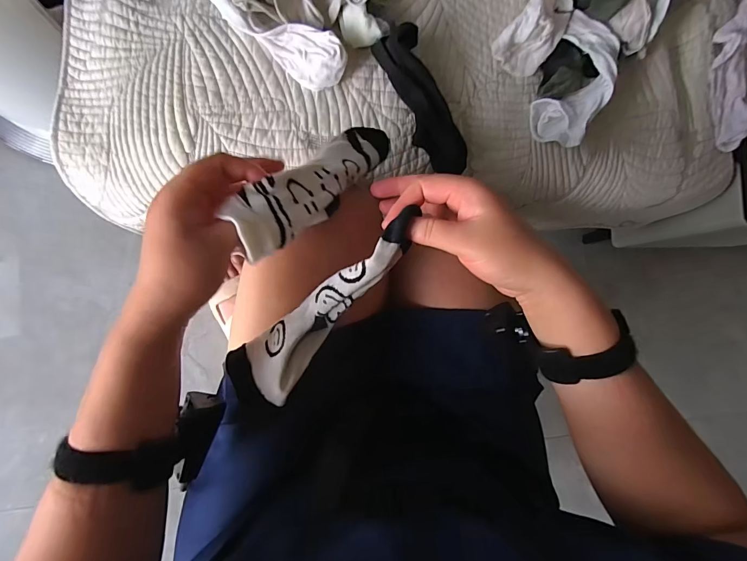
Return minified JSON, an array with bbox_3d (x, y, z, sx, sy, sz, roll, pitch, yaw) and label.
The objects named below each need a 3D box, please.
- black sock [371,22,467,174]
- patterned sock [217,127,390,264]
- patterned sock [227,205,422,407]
[{"bbox_3d":[0.059,-0.200,0.429,0.047,0.052,0.163,-27,91,-9],"label":"black sock"},{"bbox_3d":[-0.045,-0.092,0.346,0.053,0.023,0.204,43,51,-4],"label":"patterned sock"},{"bbox_3d":[-0.042,0.027,0.326,0.195,0.043,0.055,-44,94,9],"label":"patterned sock"}]

